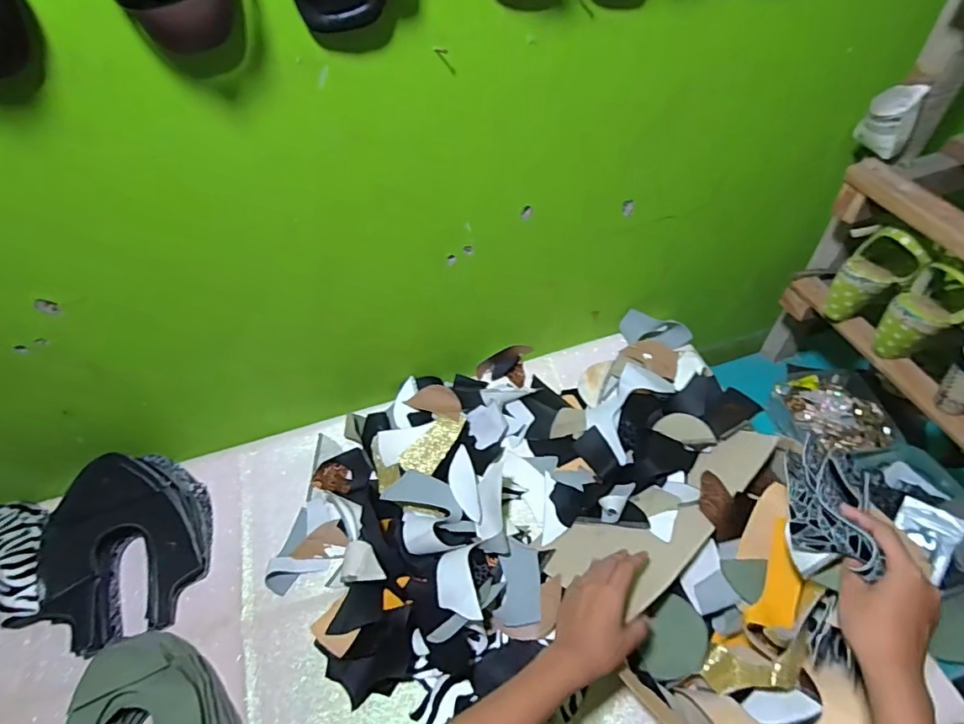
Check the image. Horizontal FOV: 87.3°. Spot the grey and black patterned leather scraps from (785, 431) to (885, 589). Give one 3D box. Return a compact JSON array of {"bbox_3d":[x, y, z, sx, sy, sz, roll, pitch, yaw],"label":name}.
[{"bbox_3d":[0.328,0.141,0.489,0.072,0.063,0.122,20,55,19],"label":"grey and black patterned leather scraps"}]

